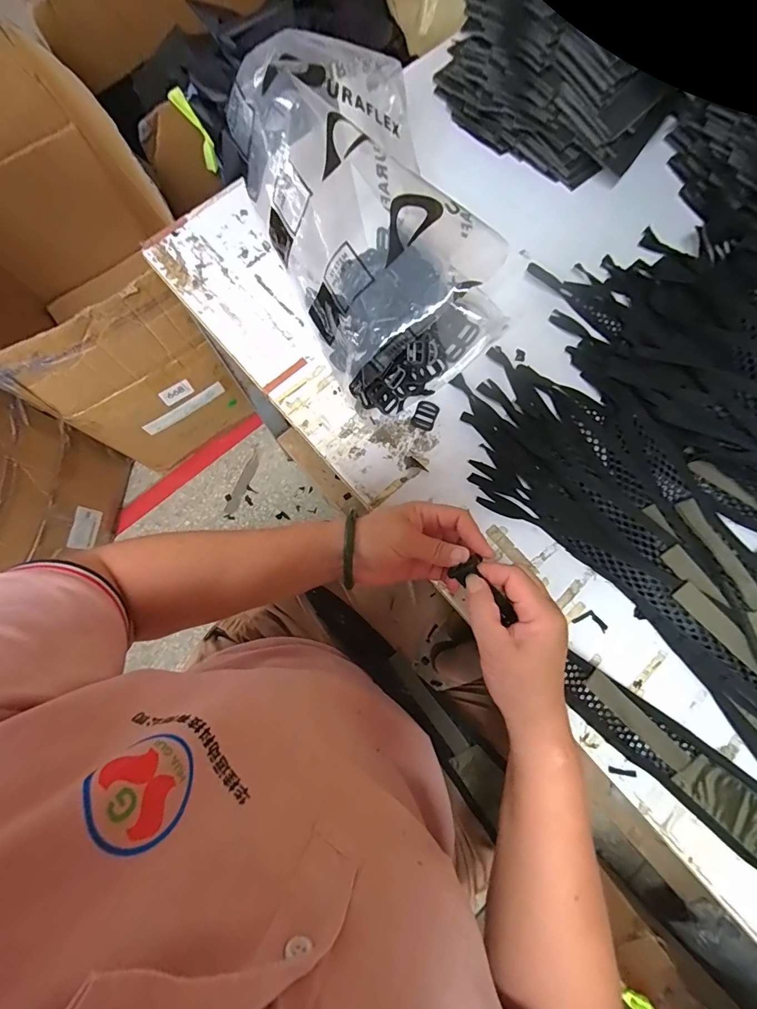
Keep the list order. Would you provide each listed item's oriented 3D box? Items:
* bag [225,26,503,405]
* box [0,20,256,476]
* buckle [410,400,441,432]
[{"bbox_3d":[-0.006,-0.290,0.444,0.196,0.187,0.311,-24,78,-5],"label":"bag"},{"bbox_3d":[-0.698,-0.529,1.035,0.484,0.535,0.736,-33,79,-7],"label":"box"},{"bbox_3d":[0.055,-0.104,0.495,0.026,0.004,0.035,25,78,6],"label":"buckle"}]

